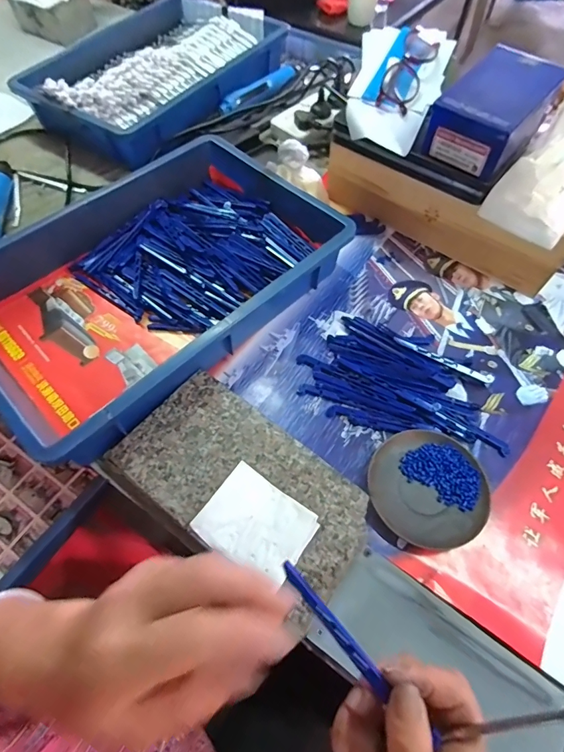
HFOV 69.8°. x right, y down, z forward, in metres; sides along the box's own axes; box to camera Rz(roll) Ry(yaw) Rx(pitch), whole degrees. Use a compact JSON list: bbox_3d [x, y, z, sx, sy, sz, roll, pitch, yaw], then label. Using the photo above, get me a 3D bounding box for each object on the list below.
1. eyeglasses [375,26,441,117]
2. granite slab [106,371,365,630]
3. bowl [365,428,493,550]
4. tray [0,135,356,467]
[{"bbox_3d":[0.152,-0.368,0.487,0.045,0.037,0.122,24,64,13],"label":"eyeglasses"},{"bbox_3d":[-0.039,0.108,0.399,0.242,0.023,0.132,35,65,18],"label":"granite slab"},{"bbox_3d":[0.145,0.111,0.404,0.110,0.016,0.112,0,59,0],"label":"bowl"},{"bbox_3d":[-0.146,-0.127,0.504,0.437,0.078,0.285,-40,67,-22],"label":"tray"}]

